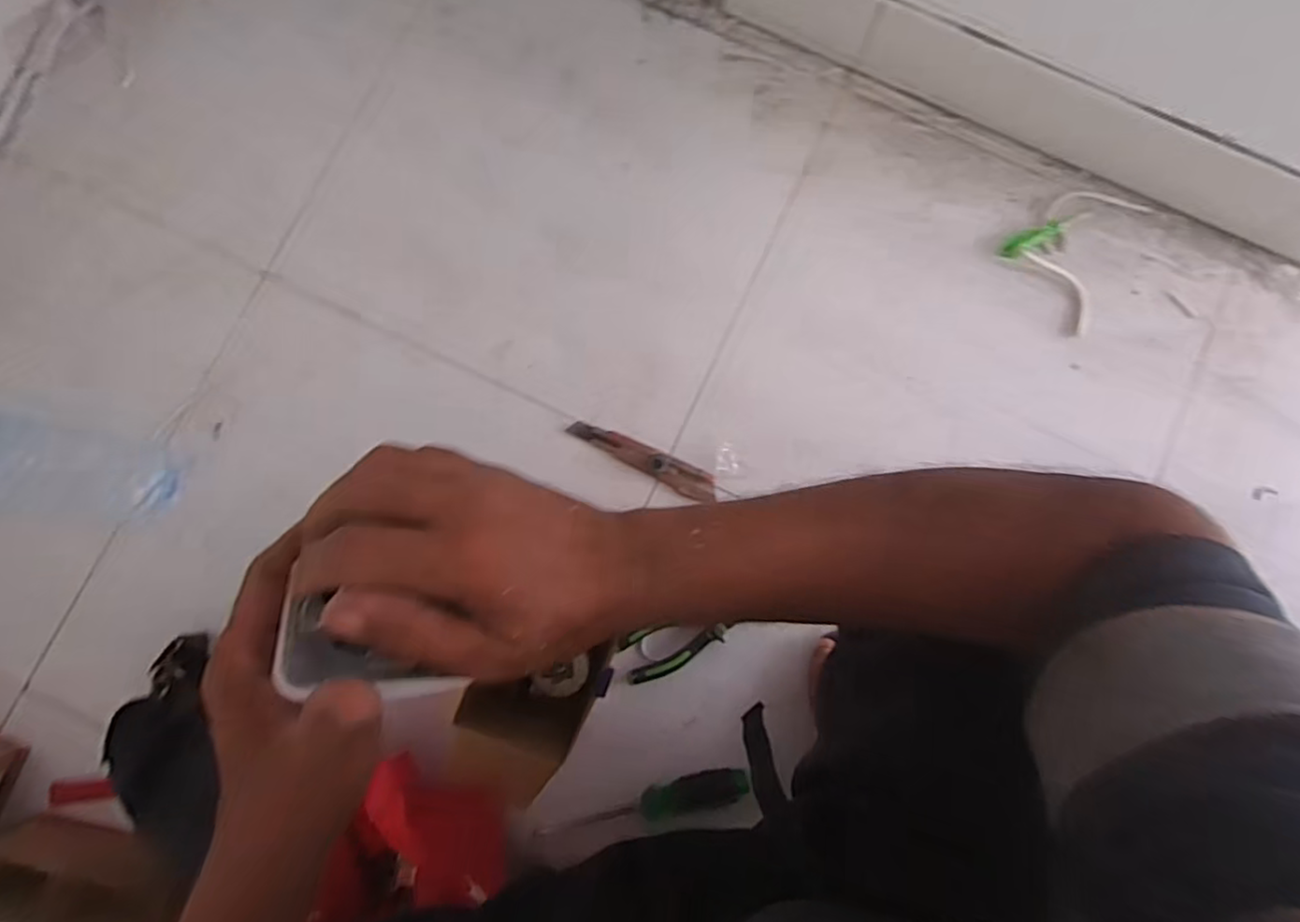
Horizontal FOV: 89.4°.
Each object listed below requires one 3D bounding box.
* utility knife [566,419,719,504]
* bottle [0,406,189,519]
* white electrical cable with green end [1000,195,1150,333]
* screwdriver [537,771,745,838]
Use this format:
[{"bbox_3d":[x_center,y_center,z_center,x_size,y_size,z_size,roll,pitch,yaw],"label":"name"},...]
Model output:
[{"bbox_3d":[-0.008,-0.004,0.707,0.165,0.015,0.033,26,82,2],"label":"utility knife"},{"bbox_3d":[-0.522,0.003,0.540,0.074,0.294,0.083,2,82,-1],"label":"bottle"},{"bbox_3d":[0.470,-0.239,0.729,0.121,0.013,0.156,37,83,4],"label":"white electrical cable with green end"},{"bbox_3d":[-0.006,0.341,0.646,0.208,0.023,0.029,-16,83,-4],"label":"screwdriver"}]

